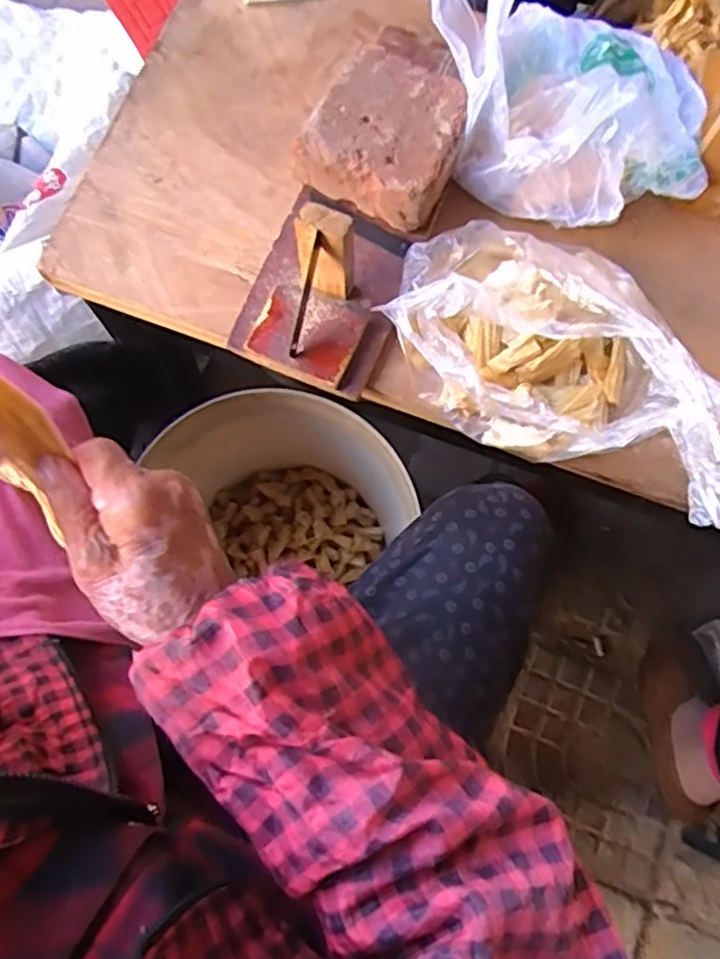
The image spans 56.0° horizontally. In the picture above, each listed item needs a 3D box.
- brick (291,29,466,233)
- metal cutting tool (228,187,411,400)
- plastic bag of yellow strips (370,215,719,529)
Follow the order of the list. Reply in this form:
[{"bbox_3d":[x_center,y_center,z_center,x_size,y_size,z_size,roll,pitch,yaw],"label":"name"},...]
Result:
[{"bbox_3d":[0.027,-0.288,0.564,0.118,0.062,0.138,24,78,6],"label":"brick"},{"bbox_3d":[-0.028,-0.160,0.517,0.117,0.104,0.151,20,77,5],"label":"metal cutting tool"},{"bbox_3d":[0.155,-0.102,0.507,0.278,0.119,0.169,32,79,8],"label":"plastic bag of yellow strips"}]

